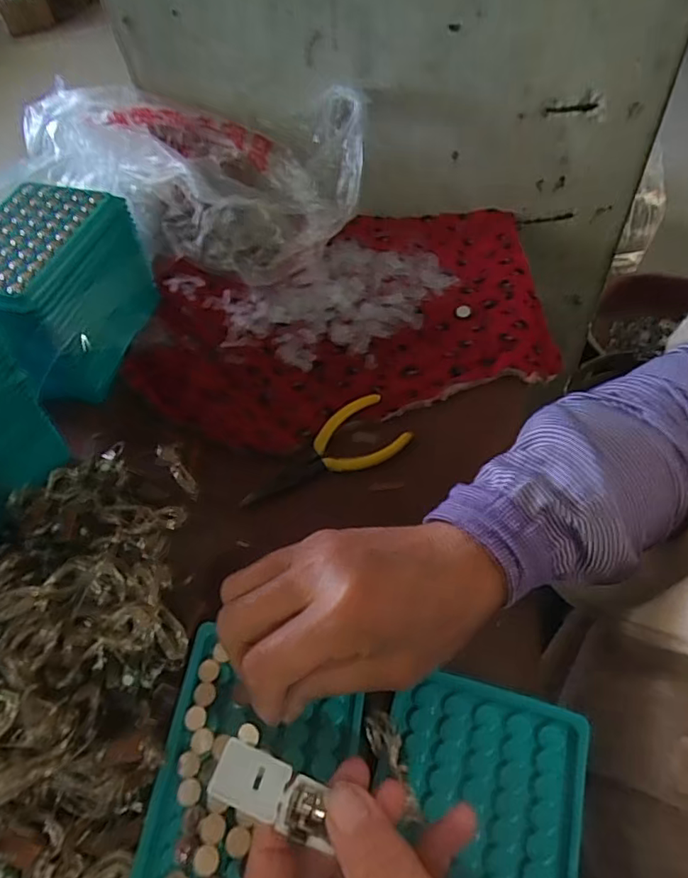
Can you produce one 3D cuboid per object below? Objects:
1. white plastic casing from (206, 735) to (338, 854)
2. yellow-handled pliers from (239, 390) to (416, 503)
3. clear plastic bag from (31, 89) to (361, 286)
[{"bbox_3d":[-0.026,0.130,0.205,0.046,0.006,0.019,31,60,-2],"label":"white plastic casing"},{"bbox_3d":[-0.015,0.012,0.386,0.120,0.009,0.047,-29,57,-15],"label":"yellow-handled pliers"},{"bbox_3d":[-0.132,-0.227,0.496,0.292,0.114,0.111,8,55,11],"label":"clear plastic bag"}]

